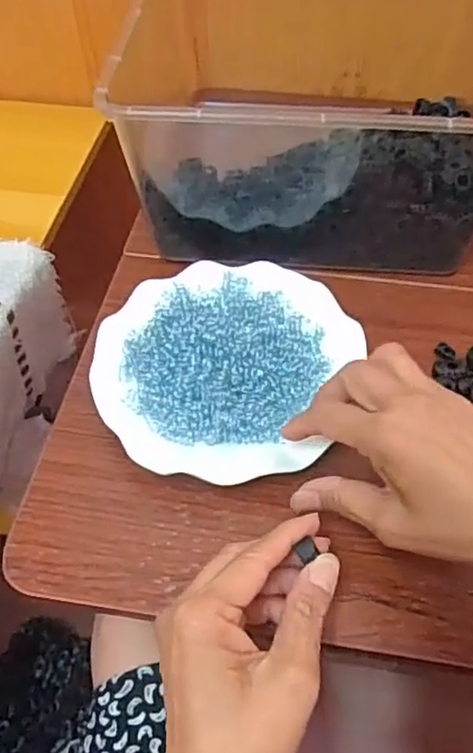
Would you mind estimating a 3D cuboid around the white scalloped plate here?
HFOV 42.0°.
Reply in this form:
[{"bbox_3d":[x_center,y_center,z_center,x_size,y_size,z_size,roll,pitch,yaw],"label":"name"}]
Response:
[{"bbox_3d":[-0.006,-0.009,0.430,0.179,0.034,0.188,20,57,12],"label":"white scalloped plate"}]

